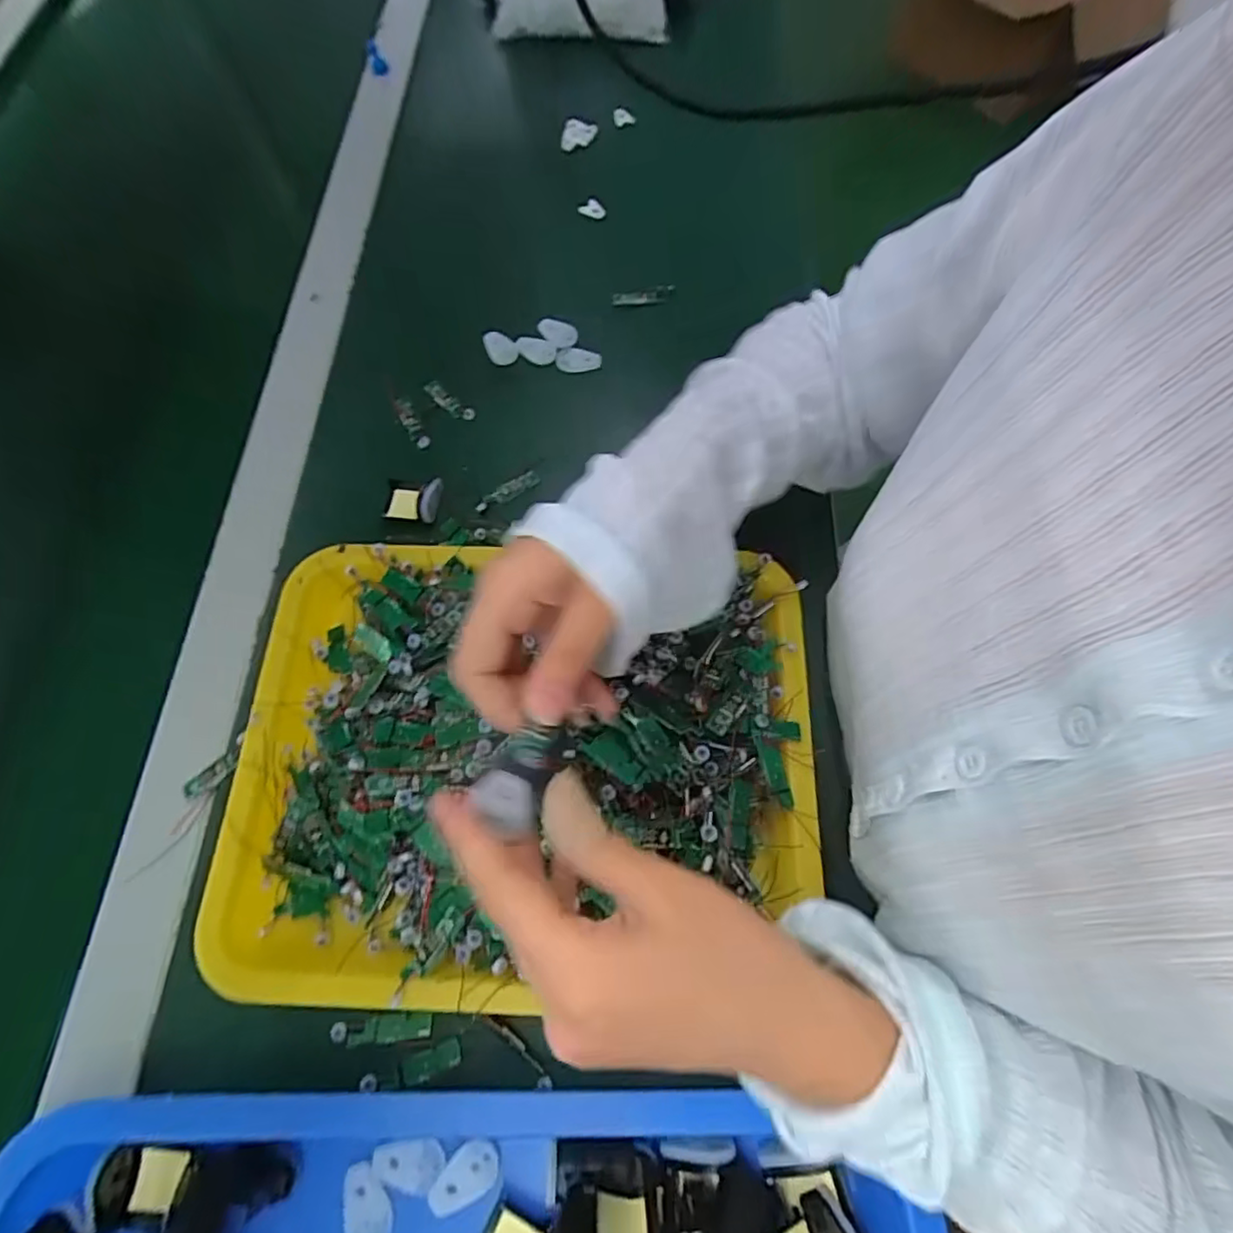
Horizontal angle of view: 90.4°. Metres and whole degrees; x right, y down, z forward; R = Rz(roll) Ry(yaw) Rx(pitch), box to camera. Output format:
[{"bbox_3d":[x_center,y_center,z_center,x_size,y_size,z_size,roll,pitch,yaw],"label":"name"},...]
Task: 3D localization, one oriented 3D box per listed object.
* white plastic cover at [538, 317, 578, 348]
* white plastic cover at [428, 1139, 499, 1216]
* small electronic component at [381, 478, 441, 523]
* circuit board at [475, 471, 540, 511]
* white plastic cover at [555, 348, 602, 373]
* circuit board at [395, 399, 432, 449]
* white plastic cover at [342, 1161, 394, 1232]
[{"bbox_3d":[-0.049,-0.236,0.510,0.037,0.010,0.021,33,72,14],"label":"white plastic cover"},{"bbox_3d":[-0.075,0.275,0.300,0.037,0.004,0.021,-29,70,-10],"label":"white plastic cover"},{"bbox_3d":[-0.150,-0.086,0.446,0.044,0.017,0.032,12,69,6],"label":"small electronic component"},{"bbox_3d":[-0.081,-0.094,0.452,0.051,0.004,0.013,-29,70,-10],"label":"circuit board"},{"bbox_3d":[-0.031,-0.209,0.499,0.037,0.009,0.018,6,68,4],"label":"white plastic cover"},{"bbox_3d":[-0.161,-0.152,0.482,0.013,0.011,0.050,-28,70,-9],"label":"circuit board"},{"bbox_3d":[-0.122,0.288,0.298,0.024,0.004,0.035,-25,69,-8],"label":"white plastic cover"}]

